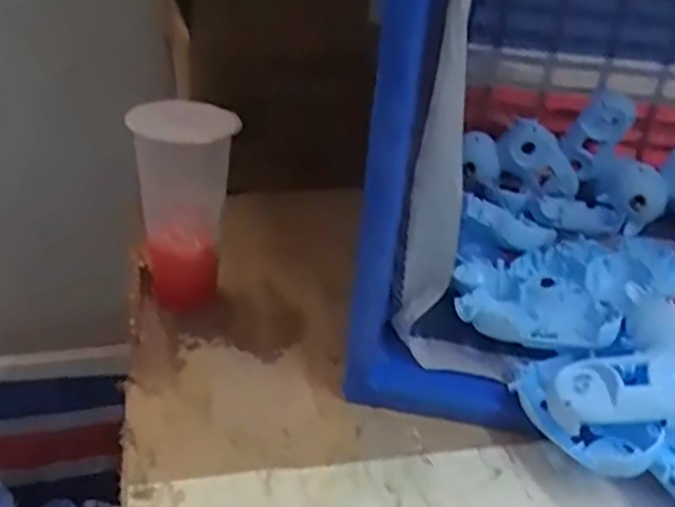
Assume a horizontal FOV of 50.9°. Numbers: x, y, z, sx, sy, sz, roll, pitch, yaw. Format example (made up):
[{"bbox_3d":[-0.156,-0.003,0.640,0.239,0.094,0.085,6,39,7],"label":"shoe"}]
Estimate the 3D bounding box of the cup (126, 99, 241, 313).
[{"bbox_3d":[-0.132,-0.037,0.638,0.082,0.181,0.088,4,30,-2],"label":"cup"}]

